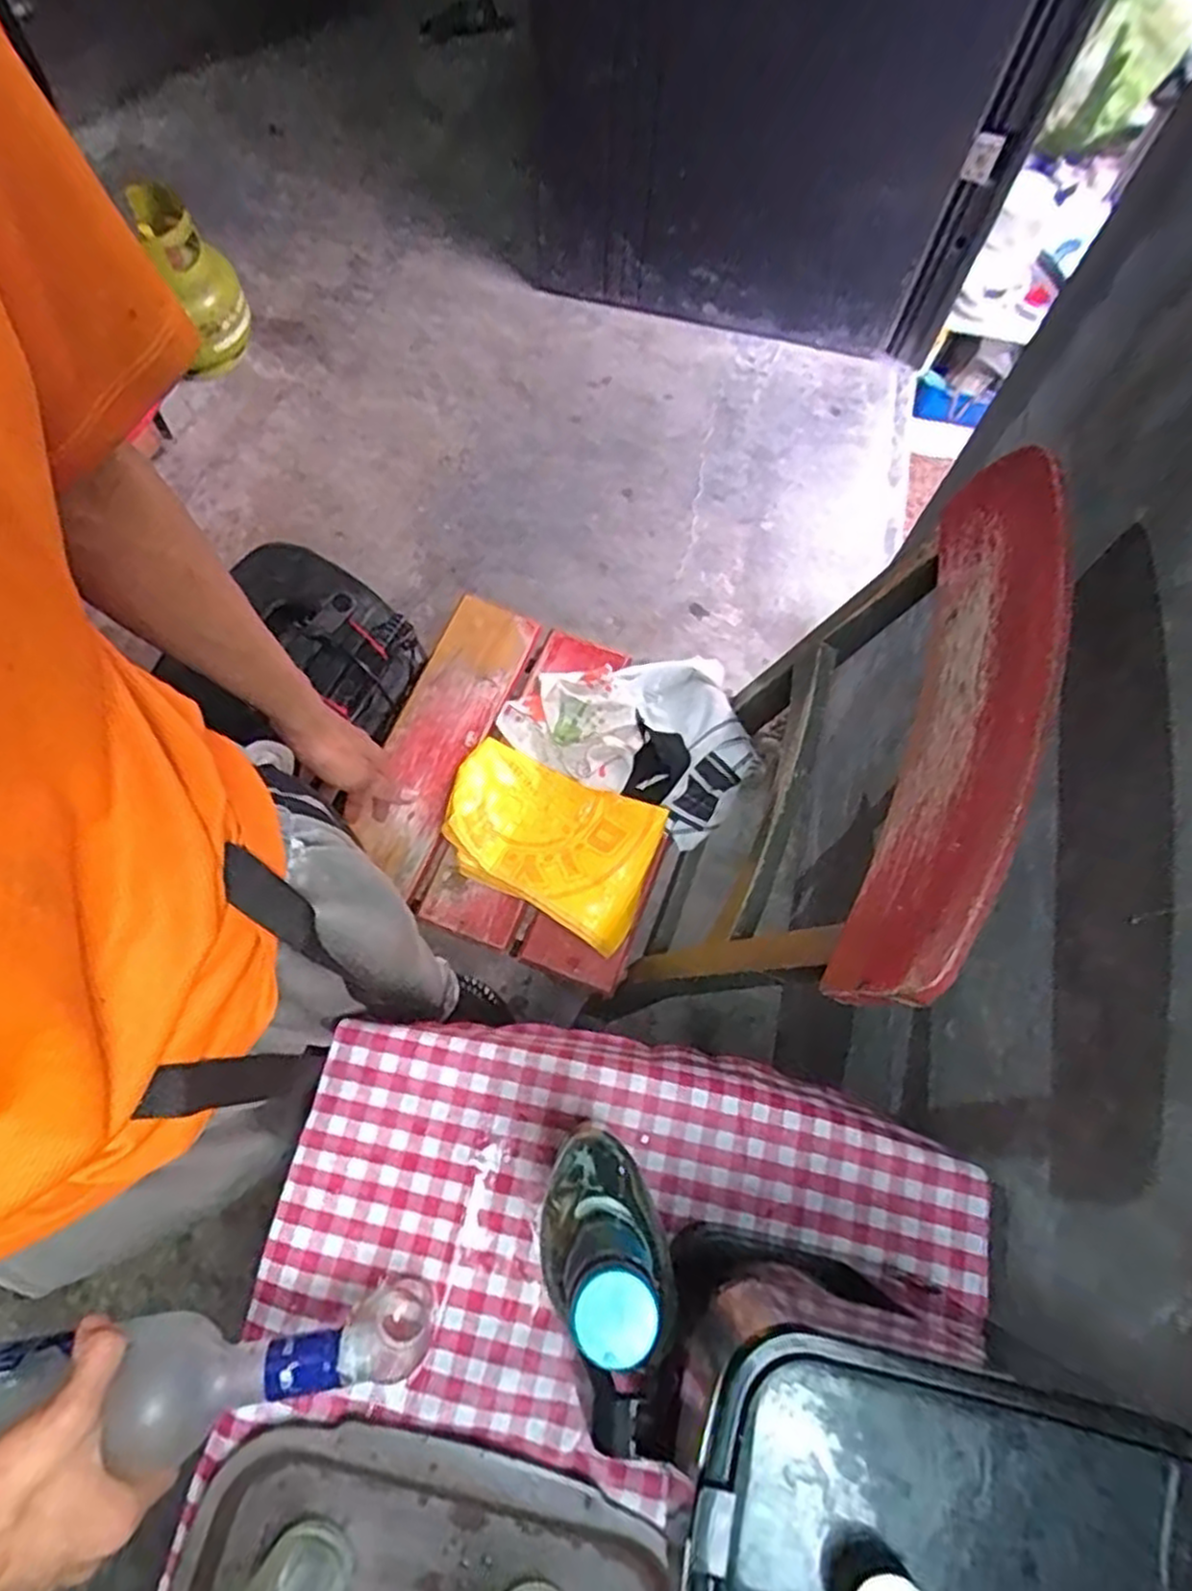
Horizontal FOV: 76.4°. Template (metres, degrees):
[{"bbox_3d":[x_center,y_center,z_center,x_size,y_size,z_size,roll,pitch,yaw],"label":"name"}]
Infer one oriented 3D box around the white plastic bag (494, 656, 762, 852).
[{"bbox_3d":[0.054,-0.092,0.940,0.297,0.059,0.218,32,71,12],"label":"white plastic bag"}]

